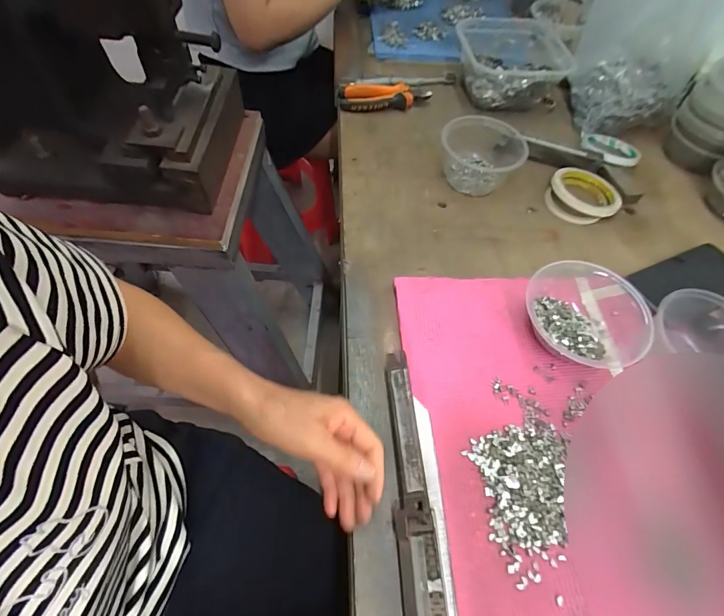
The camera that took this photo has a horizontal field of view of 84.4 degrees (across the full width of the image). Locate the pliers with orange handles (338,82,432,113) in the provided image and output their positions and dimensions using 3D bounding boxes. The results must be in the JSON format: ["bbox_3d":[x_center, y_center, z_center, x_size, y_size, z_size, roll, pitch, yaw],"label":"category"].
[{"bbox_3d":[0.038,-0.349,0.661,0.153,0.025,0.069,0,58,-1],"label":"pliers with orange handles"}]

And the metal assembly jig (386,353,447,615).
[{"bbox_3d":[0.037,0.183,0.330,0.048,0.020,0.301,-1,61,-2],"label":"metal assembly jig"}]

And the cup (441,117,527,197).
[{"bbox_3d":[0.173,-0.225,0.572,0.112,0.059,0.112,1,58,-1],"label":"cup"}]

